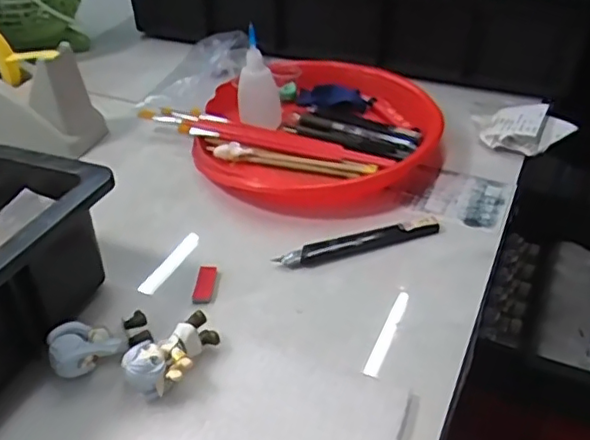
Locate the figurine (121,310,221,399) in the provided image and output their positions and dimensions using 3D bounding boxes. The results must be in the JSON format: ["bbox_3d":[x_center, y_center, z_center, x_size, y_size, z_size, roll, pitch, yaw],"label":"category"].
[{"bbox_3d":[-0.074,0.087,0.378,0.061,0.029,0.031,-32,47,-33],"label":"figurine"}]

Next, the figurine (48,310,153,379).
[{"bbox_3d":[-0.125,0.080,0.389,0.061,0.026,0.035,-17,41,-19],"label":"figurine"}]

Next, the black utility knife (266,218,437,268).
[{"bbox_3d":[0.053,0.017,0.483,0.138,0.008,0.022,-15,40,-16],"label":"black utility knife"}]

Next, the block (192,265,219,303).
[{"bbox_3d":[-0.068,0.047,0.453,0.016,0.004,0.039,1,38,4],"label":"block"}]

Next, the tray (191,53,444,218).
[{"bbox_3d":[0.024,-0.099,0.604,0.241,0.045,0.252,4,39,7],"label":"tray"}]

